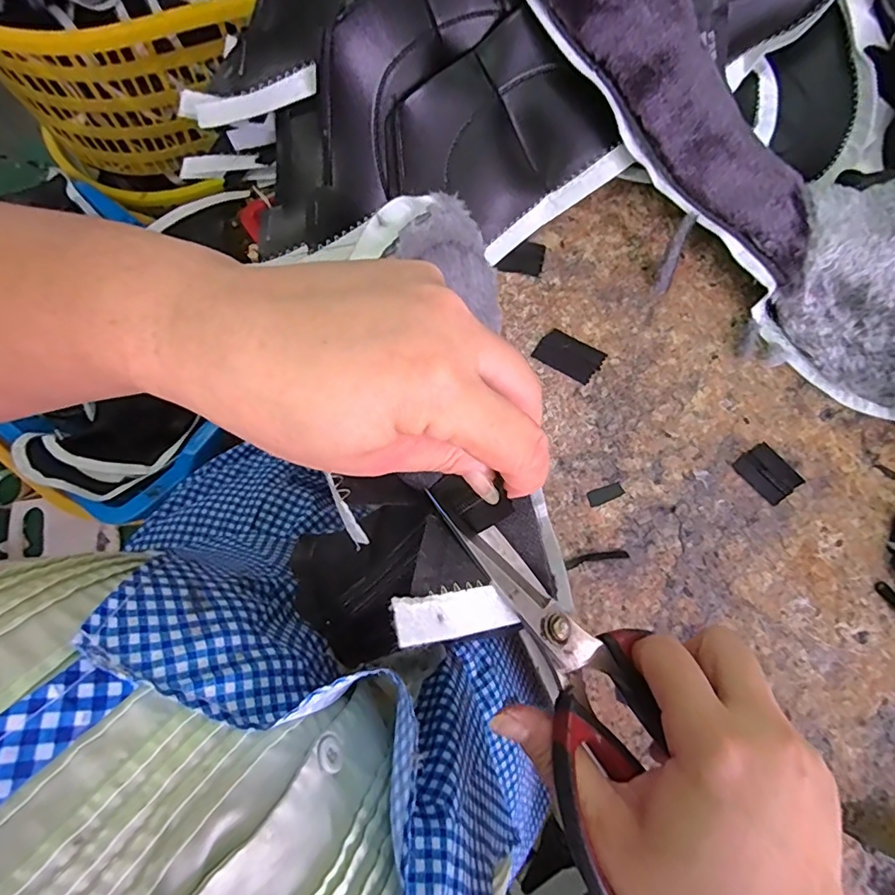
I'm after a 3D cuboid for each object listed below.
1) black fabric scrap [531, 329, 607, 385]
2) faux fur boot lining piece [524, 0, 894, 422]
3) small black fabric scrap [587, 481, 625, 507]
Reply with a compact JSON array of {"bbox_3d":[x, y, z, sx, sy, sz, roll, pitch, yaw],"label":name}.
[{"bbox_3d":[0.088,-0.066,0.378,0.046,0.004,0.028,30,80,7],"label":"black fabric scrap"},{"bbox_3d":[0.225,-0.181,0.354,0.441,0.061,0.160,38,80,-6],"label":"faux fur boot lining piece"},{"bbox_3d":[0.107,0.032,0.355,0.025,0.004,0.011,-18,78,-3],"label":"small black fabric scrap"}]

